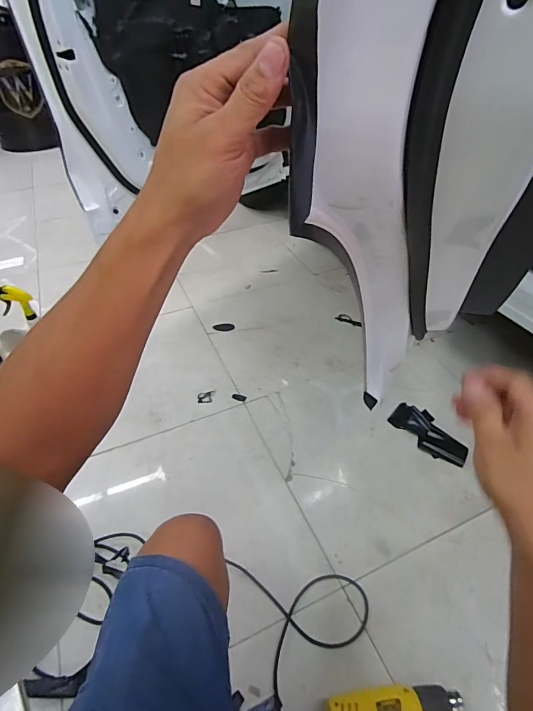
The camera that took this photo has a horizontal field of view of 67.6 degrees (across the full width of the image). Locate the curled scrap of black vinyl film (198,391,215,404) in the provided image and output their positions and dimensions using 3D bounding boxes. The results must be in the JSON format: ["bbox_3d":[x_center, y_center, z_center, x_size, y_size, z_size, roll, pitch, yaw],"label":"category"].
[{"bbox_3d":[-0.201,0.141,1.344,0.061,0.014,0.039,-14,43,-14],"label":"curled scrap of black vinyl film"}]

